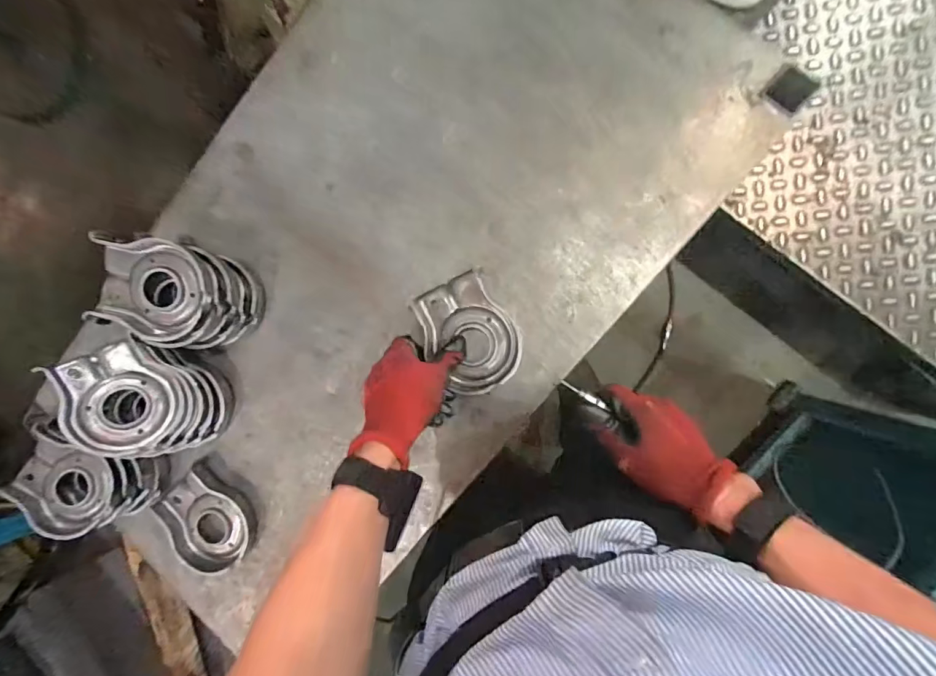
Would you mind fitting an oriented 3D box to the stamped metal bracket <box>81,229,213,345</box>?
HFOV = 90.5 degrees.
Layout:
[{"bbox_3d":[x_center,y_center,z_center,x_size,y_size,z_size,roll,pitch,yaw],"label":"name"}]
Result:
[{"bbox_3d":[-0.339,-0.053,0.497,0.133,0.026,0.102,16,93,9],"label":"stamped metal bracket"}]

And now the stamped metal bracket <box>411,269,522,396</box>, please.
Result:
[{"bbox_3d":[0.002,-0.003,0.500,0.091,0.026,0.123,-28,86,9],"label":"stamped metal bracket"}]

